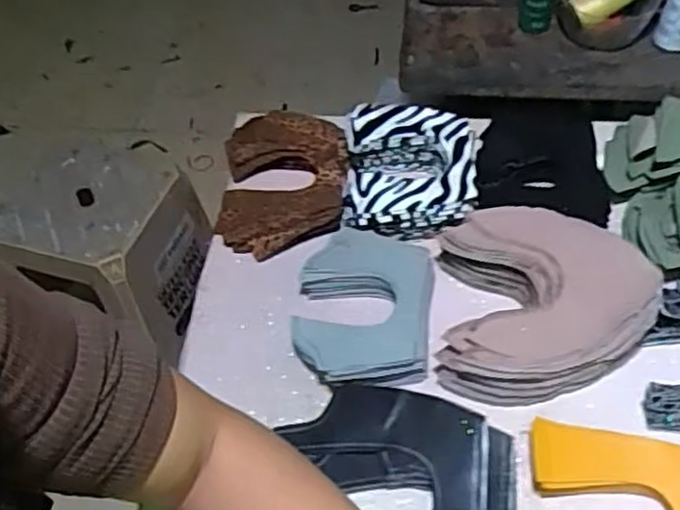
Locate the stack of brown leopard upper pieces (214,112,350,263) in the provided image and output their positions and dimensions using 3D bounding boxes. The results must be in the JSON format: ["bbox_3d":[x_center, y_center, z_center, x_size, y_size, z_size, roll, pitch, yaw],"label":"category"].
[{"bbox_3d":[-0.063,-0.082,0.790,0.137,0.041,0.180,-1,51,4],"label":"stack of brown leopard upper pieces"}]

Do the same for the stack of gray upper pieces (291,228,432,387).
[{"bbox_3d":[0.022,0.048,0.672,0.121,0.038,0.159,0,51,4],"label":"stack of gray upper pieces"}]

